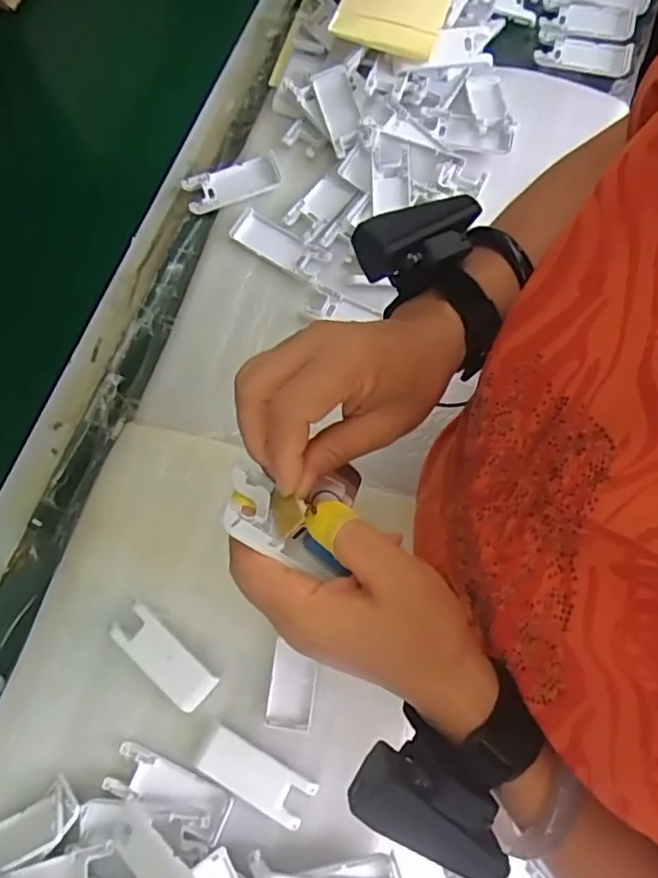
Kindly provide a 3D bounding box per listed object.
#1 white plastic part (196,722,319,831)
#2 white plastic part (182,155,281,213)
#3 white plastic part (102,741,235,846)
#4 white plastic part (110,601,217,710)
[{"bbox_3d":[-0.060,0.278,0.497,0.096,0.006,0.038,28,78,8],"label":"white plastic part"},{"bbox_3d":[-0.104,-0.277,0.650,0.101,0.013,0.040,-16,75,-3],"label":"white plastic part"},{"bbox_3d":[-0.133,0.294,0.503,0.104,0.020,0.040,21,77,7],"label":"white plastic part"},{"bbox_3d":[-0.146,0.193,0.534,0.100,0.017,0.040,40,80,11],"label":"white plastic part"}]

